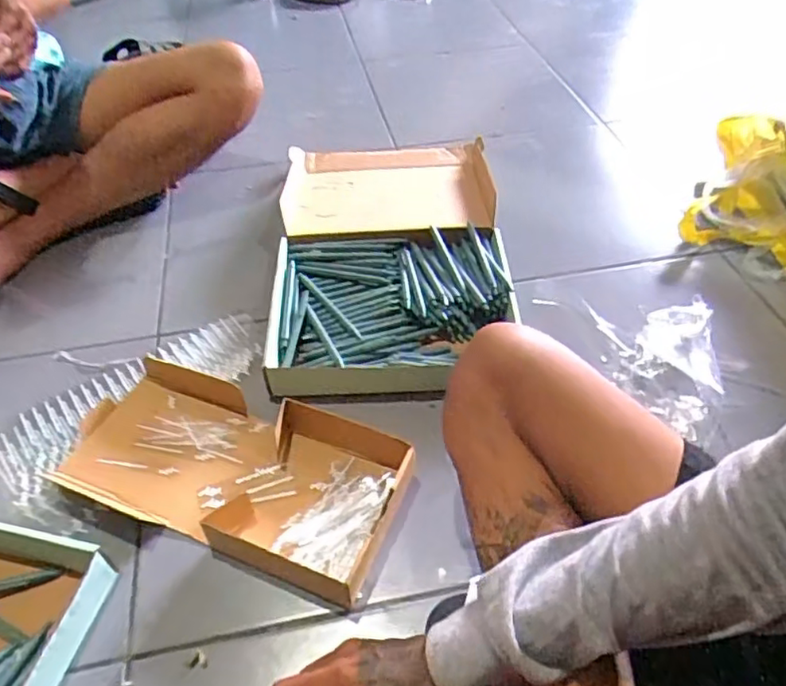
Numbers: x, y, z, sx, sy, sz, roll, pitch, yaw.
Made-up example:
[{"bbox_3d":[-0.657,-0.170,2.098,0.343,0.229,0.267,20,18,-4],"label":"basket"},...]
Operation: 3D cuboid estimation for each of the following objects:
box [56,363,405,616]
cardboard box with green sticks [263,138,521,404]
[{"bbox_3d":[-0.174,0.130,0.660,0.374,0.053,0.177,18,49,17],"label":"box"},{"bbox_3d":[-0.003,-0.152,0.916,0.336,0.079,0.543,-3,46,-2],"label":"cardboard box with green sticks"}]

